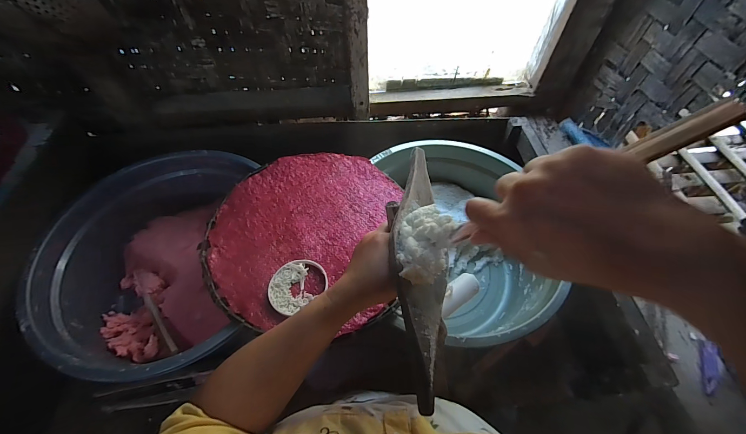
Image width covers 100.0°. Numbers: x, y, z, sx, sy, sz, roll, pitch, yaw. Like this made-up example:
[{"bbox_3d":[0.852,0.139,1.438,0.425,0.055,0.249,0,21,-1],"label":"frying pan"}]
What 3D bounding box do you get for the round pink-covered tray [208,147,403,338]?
[{"bbox_3d":[-0.116,0.017,0.538,0.304,0.016,0.335,10,57,6],"label":"round pink-covered tray"}]

